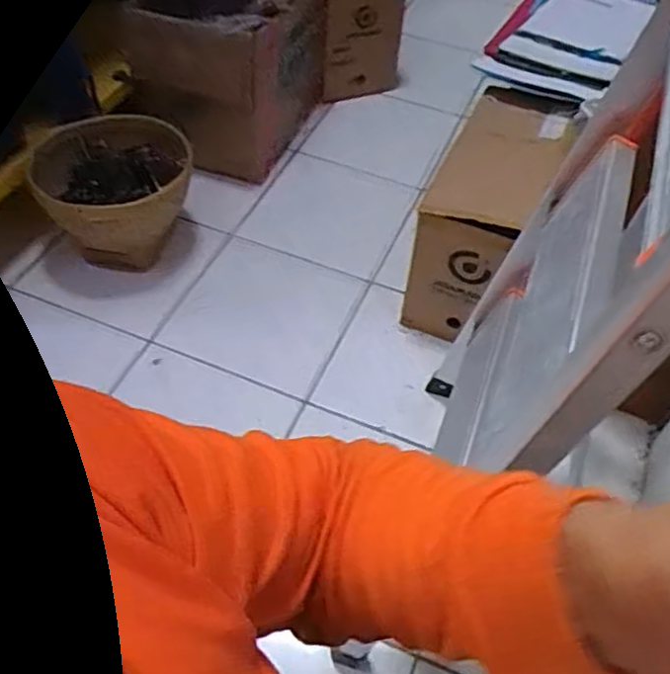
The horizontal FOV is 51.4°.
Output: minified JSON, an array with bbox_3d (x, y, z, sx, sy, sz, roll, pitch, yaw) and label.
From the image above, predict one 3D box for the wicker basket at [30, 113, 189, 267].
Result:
[{"bbox_3d":[-0.376,-0.243,1.266,0.228,0.226,0.253,6,52,1],"label":"wicker basket"}]

